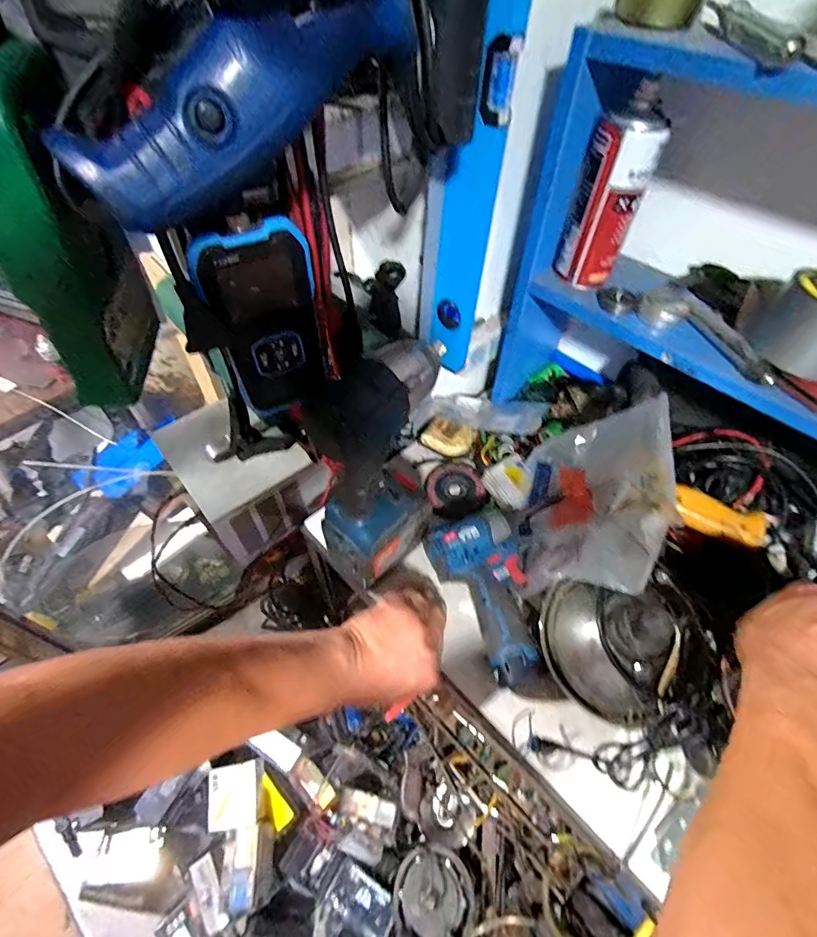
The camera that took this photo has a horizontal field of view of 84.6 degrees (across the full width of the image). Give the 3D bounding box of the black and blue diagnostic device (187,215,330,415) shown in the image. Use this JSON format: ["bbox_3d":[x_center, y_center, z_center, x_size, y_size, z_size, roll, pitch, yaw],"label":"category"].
[{"bbox_3d":[-0.102,-0.104,0.334,0.076,0.136,0.020,-20,55,-16],"label":"black and blue diagnostic device"}]

